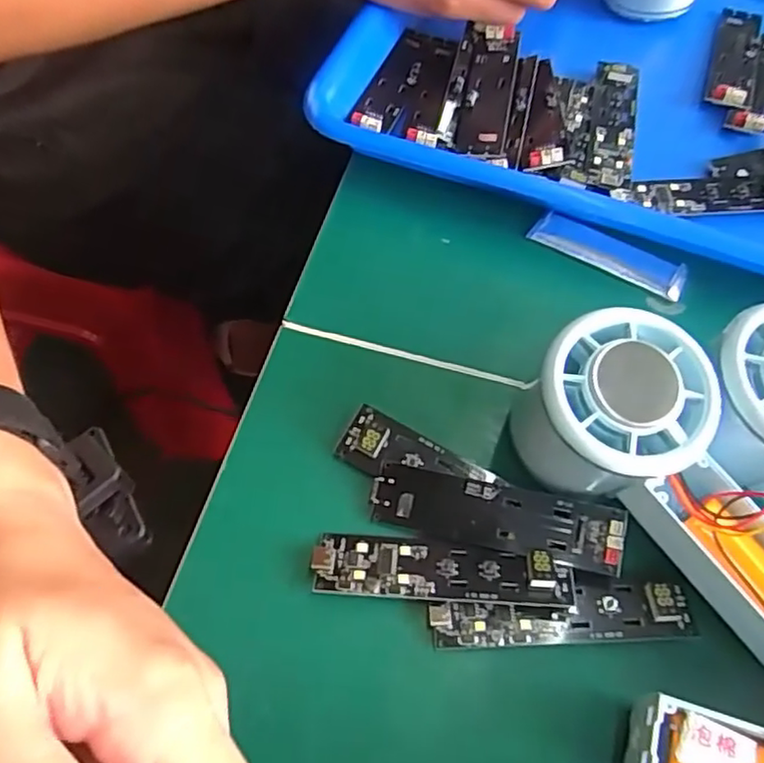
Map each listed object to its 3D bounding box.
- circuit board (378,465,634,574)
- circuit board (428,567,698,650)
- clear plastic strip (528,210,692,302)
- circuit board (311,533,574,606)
[{"bbox_3d":[0.042,0.050,0.239,0.090,0.010,0.023,13,63,4],"label":"circuit board"},{"bbox_3d":[0.063,0.080,0.228,0.090,0.007,0.023,-1,63,-4],"label":"circuit board"},{"bbox_3d":[0.108,-0.061,0.308,0.074,0.009,0.017,26,65,10],"label":"clear plastic strip"},{"bbox_3d":[0.021,0.067,0.232,0.091,0.010,0.022,5,63,-1],"label":"circuit board"}]

